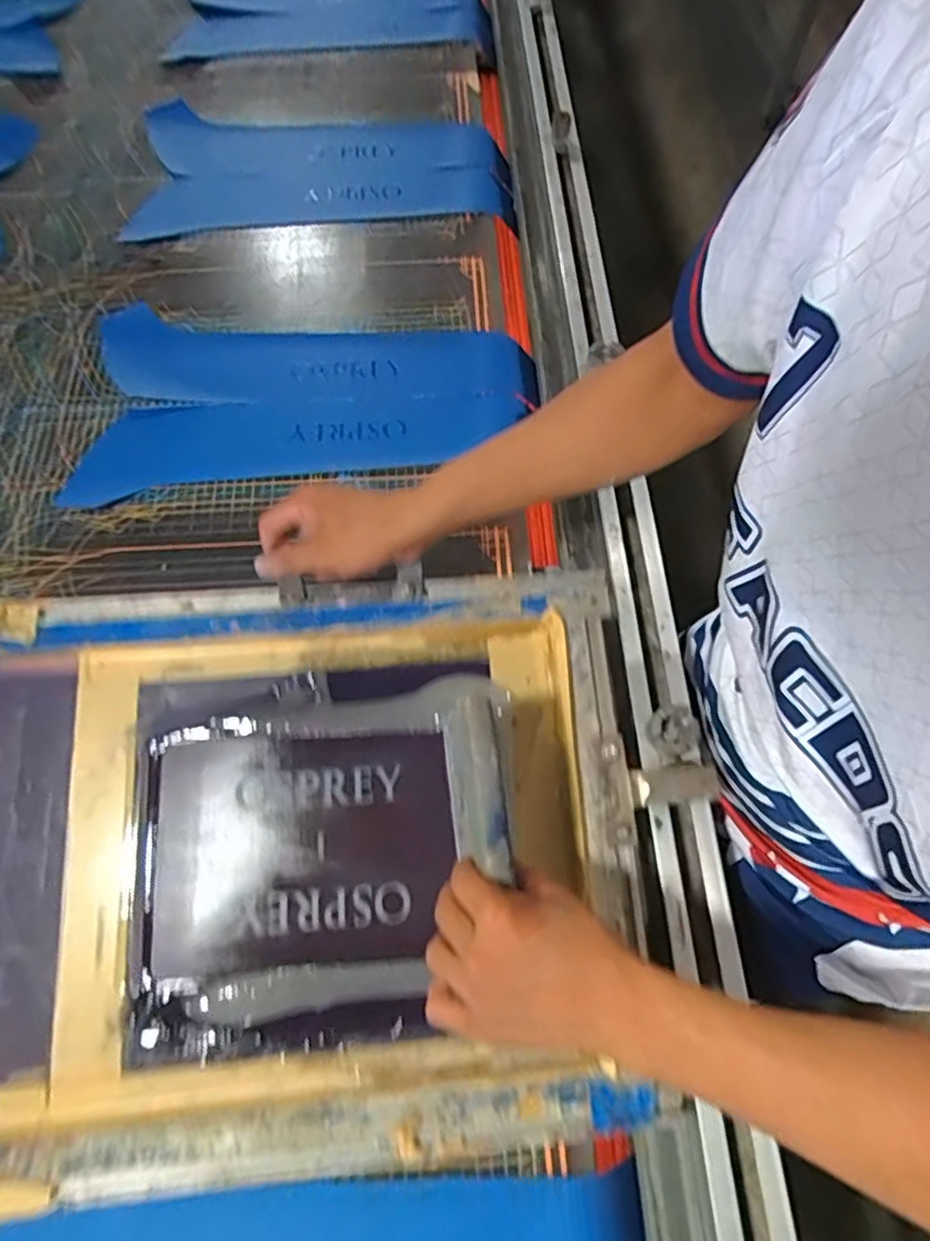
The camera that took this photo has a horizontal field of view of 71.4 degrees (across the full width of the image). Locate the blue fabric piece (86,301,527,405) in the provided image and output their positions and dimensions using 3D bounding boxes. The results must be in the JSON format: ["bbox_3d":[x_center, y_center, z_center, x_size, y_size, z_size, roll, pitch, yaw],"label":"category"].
[{"bbox_3d":[-0.178,-0.297,0.740,0.493,0.015,0.130,4,68,1],"label":"blue fabric piece"}]

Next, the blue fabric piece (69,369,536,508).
[{"bbox_3d":[-0.170,-0.209,0.703,0.491,0.018,0.118,-9,69,-4],"label":"blue fabric piece"}]

